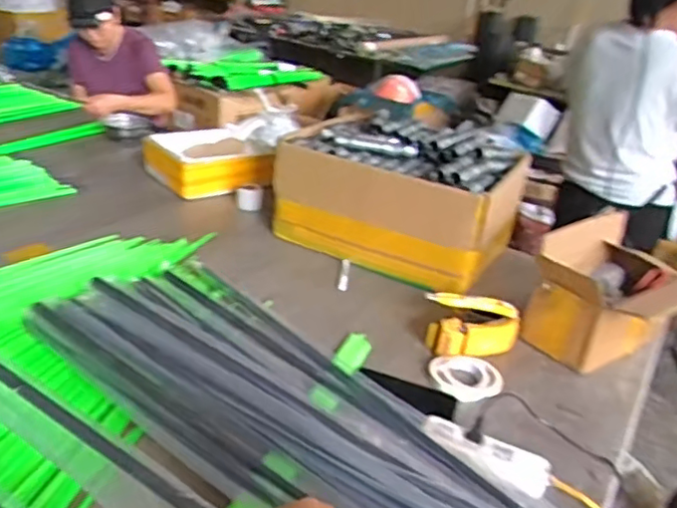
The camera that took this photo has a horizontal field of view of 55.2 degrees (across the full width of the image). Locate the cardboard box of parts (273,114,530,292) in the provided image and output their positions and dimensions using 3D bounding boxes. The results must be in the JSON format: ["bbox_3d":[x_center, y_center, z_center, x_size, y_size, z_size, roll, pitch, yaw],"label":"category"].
[{"bbox_3d":[0.126,-0.118,1.414,0.470,0.260,0.255,19,29,22],"label":"cardboard box of parts"}]

